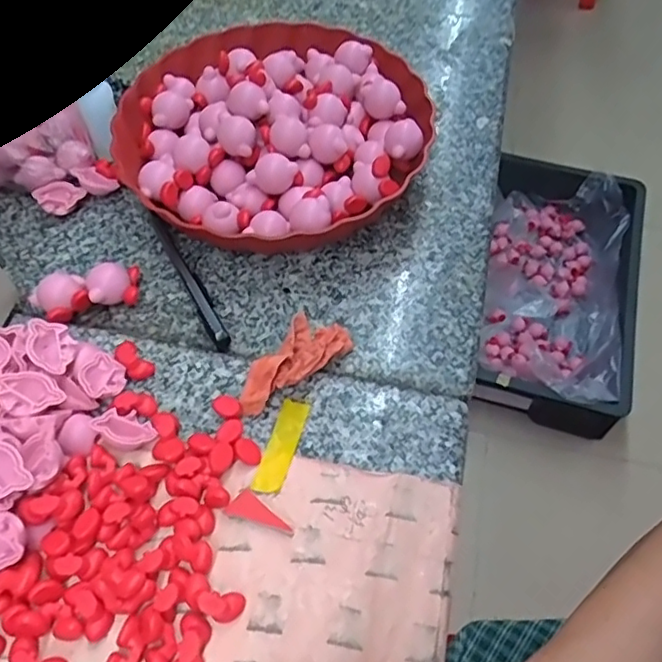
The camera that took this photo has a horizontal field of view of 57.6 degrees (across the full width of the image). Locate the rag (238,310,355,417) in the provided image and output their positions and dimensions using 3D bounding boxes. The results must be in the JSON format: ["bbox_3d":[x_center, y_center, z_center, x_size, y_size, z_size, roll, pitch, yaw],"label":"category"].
[{"bbox_3d":[-0.021,0.021,0.386,0.043,0.030,0.081,22,61,14],"label":"rag"}]

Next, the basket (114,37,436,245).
[{"bbox_3d":[-0.044,-0.157,0.479,0.231,0.054,0.223,0,58,0],"label":"basket"}]

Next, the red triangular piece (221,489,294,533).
[{"bbox_3d":[-0.039,0.101,0.339,0.038,0.005,0.016,14,59,9],"label":"red triangular piece"}]

